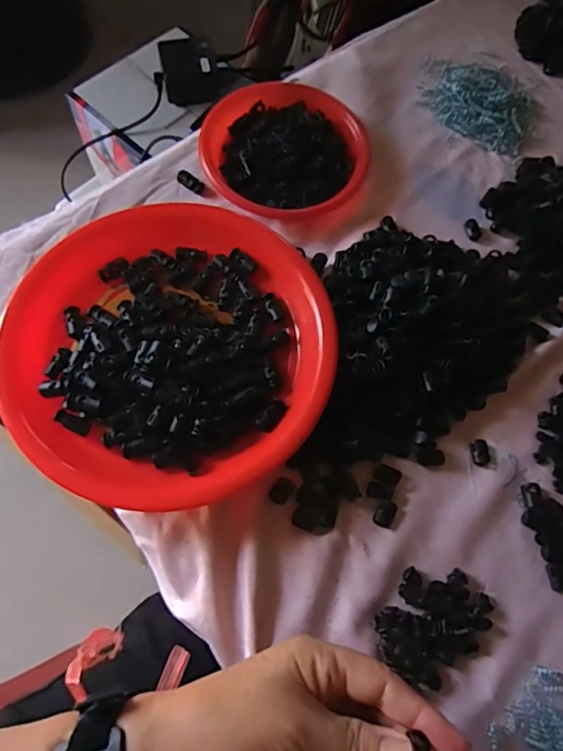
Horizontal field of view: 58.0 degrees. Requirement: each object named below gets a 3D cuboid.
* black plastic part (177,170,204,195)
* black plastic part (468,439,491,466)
[{"bbox_3d":[-0.089,-0.191,0.501,0.029,0.008,0.013,33,71,-6],"label":"black plastic part"},{"bbox_3d":[0.166,0.064,0.424,0.015,0.005,0.021,-12,70,-6],"label":"black plastic part"}]

